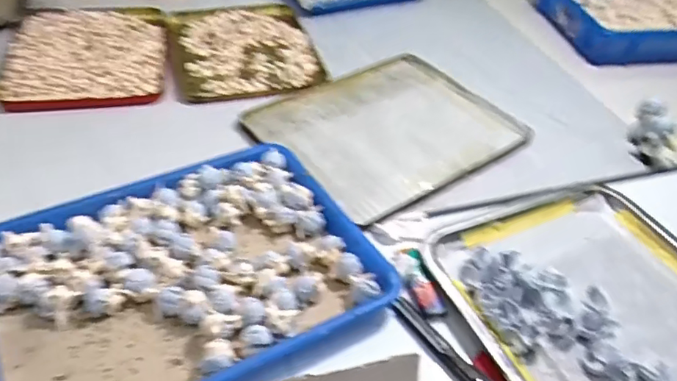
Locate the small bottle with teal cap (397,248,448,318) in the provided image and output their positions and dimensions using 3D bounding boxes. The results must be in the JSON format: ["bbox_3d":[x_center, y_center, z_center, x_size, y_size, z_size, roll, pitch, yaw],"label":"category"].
[{"bbox_3d":[0.074,0.085,0.517,0.027,0.020,0.072,-10,44,-16],"label":"small bottle with teal cap"}]

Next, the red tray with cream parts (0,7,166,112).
[{"bbox_3d":[-0.340,-0.189,0.753,0.195,0.029,0.226,-7,44,-13],"label":"red tray with cream parts"}]

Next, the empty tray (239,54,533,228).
[{"bbox_3d":[0.058,-0.078,0.683,0.270,0.019,0.233,-27,52,-24],"label":"empty tray"}]

